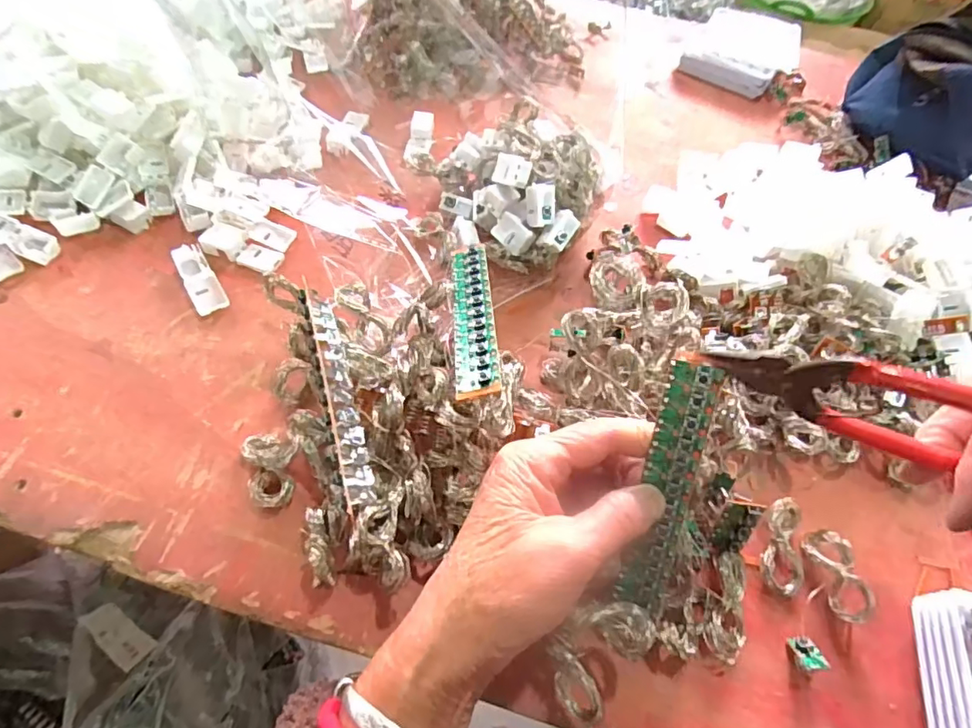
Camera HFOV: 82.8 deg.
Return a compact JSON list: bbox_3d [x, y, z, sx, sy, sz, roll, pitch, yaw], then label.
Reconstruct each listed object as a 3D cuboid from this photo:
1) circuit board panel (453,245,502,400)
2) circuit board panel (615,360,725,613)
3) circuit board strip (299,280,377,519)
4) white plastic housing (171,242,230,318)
[{"bbox_3d":[-0.007,-0.029,0.297,0.022,0.004,0.121,-14,43,9],"label":"circuit board panel"},{"bbox_3d":[0.079,0.054,0.239,0.020,0.008,0.111,10,100,3],"label":"circuit board panel"},{"bbox_3d":[-0.073,0.018,0.274,0.015,0.037,0.116,-14,59,-12],"label":"circuit board strip"},{"bbox_3d":[-0.188,-0.056,0.362,0.020,0.009,0.058,-28,63,-20],"label":"white plastic housing"}]

